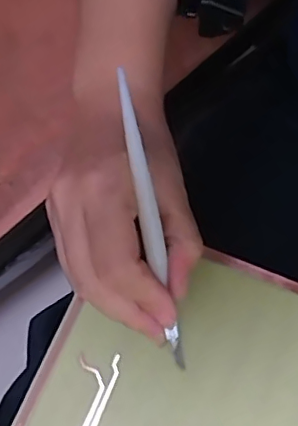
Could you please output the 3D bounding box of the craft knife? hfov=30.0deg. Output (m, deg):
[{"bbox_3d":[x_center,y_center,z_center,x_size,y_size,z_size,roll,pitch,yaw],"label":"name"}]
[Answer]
[{"bbox_3d":[0.001,0.010,0.269,0.007,0.006,0.143,-13,103,-5],"label":"craft knife"}]

